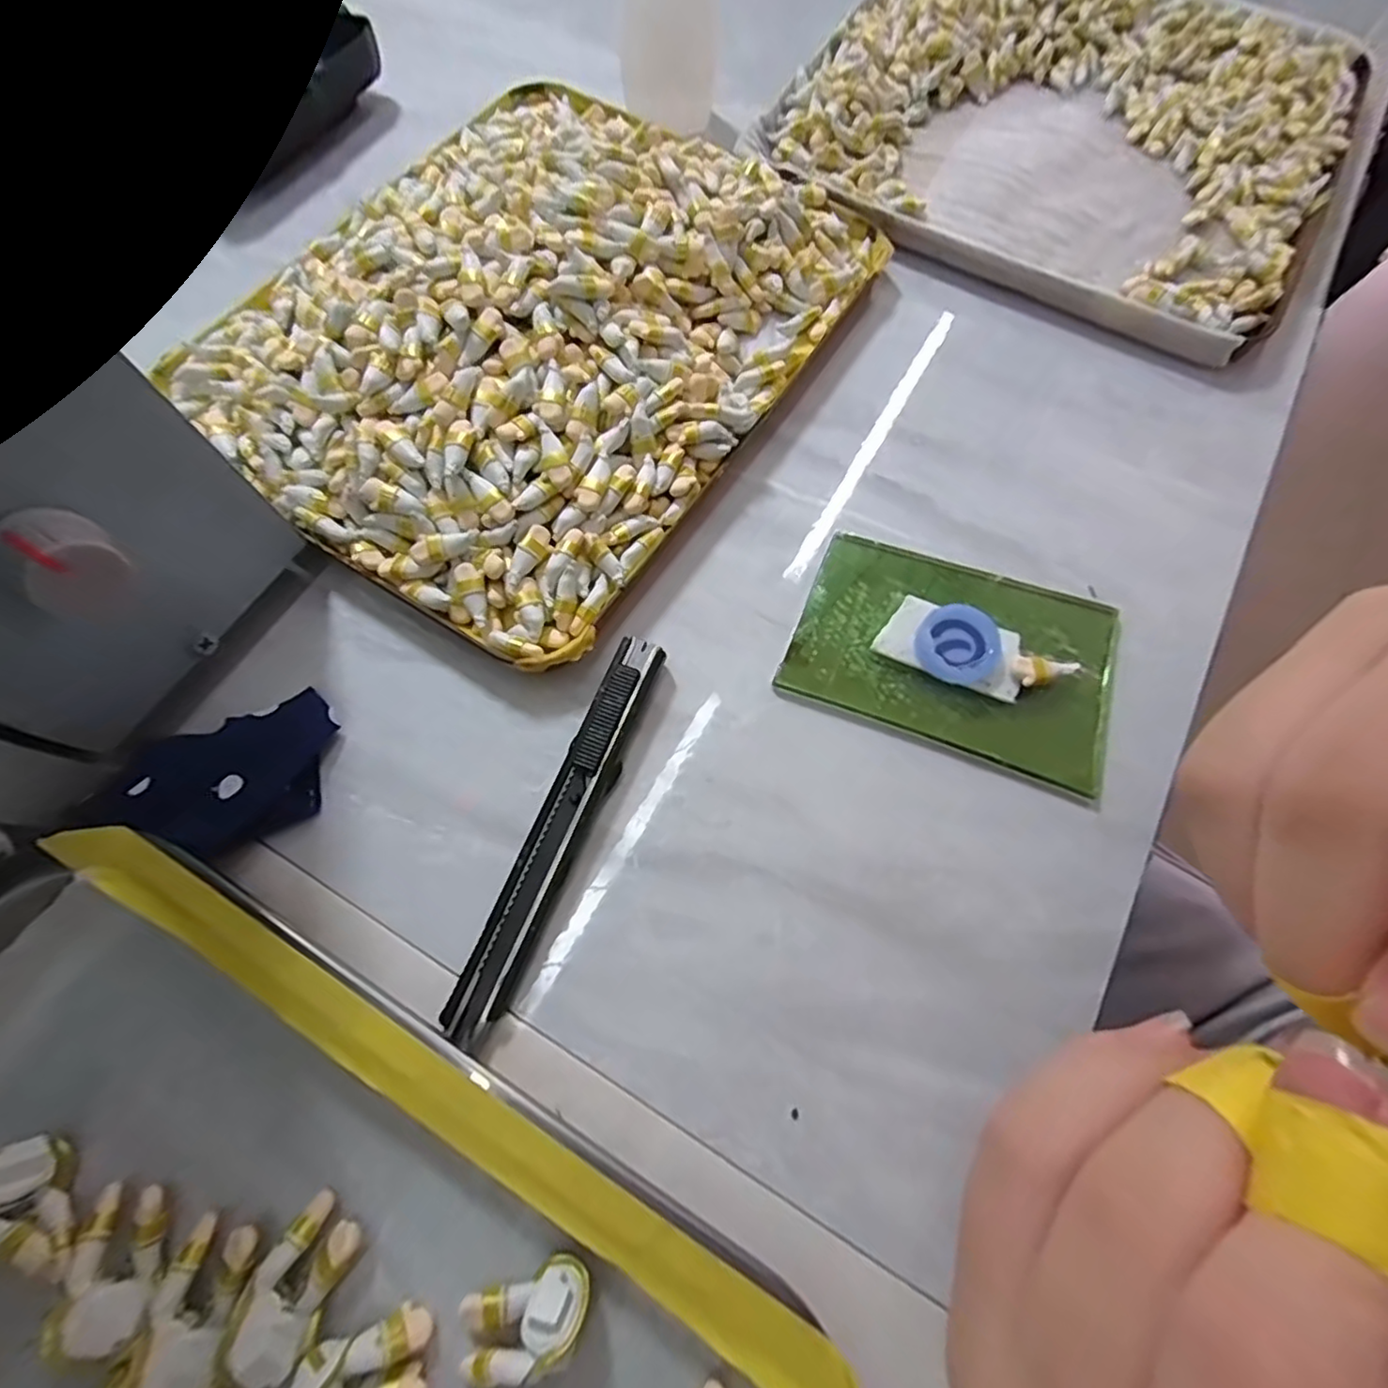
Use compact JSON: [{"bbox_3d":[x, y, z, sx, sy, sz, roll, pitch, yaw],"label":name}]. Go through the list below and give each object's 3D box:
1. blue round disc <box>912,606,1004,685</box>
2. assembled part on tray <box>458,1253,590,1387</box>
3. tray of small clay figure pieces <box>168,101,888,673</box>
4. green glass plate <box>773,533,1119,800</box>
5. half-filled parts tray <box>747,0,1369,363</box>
[{"bbox_3d":[0.087,-0.016,0.206,0.027,0.008,0.026,0,70,-1],"label":"blue round disc"},{"bbox_3d":[-0.039,0.144,0.143,0.030,0.016,0.016,-22,71,-8],"label":"assembled part on tray"},{"bbox_3d":[-0.061,-0.150,0.234,0.193,0.032,0.236,32,74,7],"label":"tray of small clay figure pieces"},{"bbox_3d":[0.088,-0.015,0.211,0.103,0.006,0.067,20,71,6],"label":"green glass plate"},{"bbox_3d":[0.179,-0.276,0.299,0.236,0.025,0.221,27,72,9],"label":"half-filled parts tray"}]

